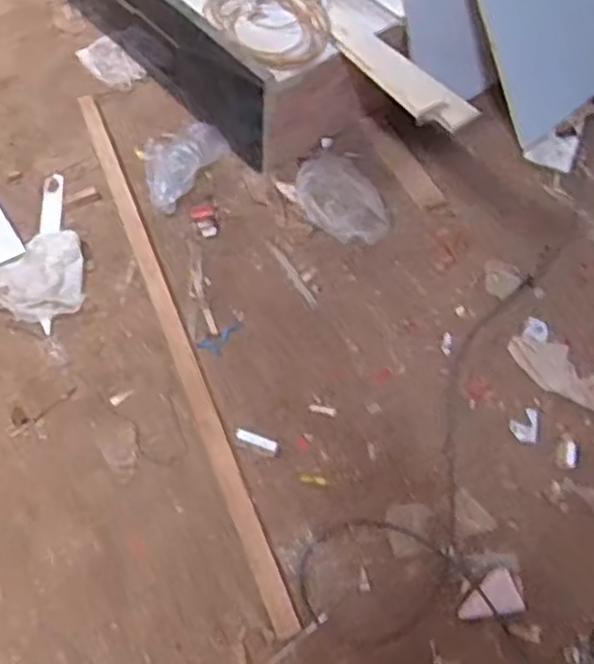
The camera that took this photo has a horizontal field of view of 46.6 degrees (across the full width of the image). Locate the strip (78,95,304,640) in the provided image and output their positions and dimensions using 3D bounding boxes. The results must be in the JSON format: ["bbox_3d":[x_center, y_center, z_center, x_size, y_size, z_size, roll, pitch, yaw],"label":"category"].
[{"bbox_3d":[-0.353,-0.070,1.841,0.063,0.018,1.721,-18,60,-15],"label":"strip"}]

